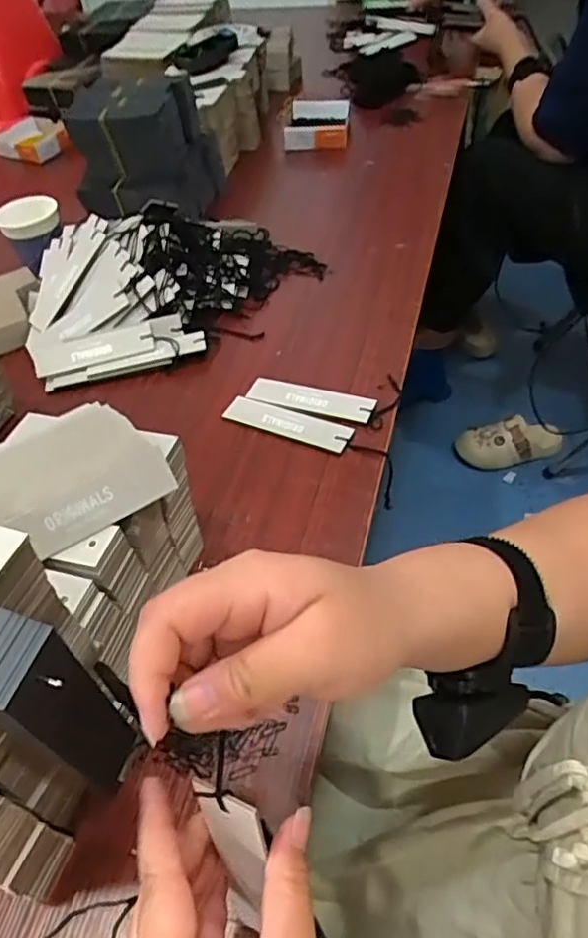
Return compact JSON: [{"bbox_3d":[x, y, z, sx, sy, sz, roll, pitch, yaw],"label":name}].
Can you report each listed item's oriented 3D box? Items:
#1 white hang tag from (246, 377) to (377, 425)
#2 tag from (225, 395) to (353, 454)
[{"bbox_3d":[0.015,-0.067,0.595,0.124,0.005,0.034,14,51,17],"label":"white hang tag"},{"bbox_3d":[-0.006,-0.044,0.593,0.124,0.006,0.033,20,58,21],"label":"tag"}]

